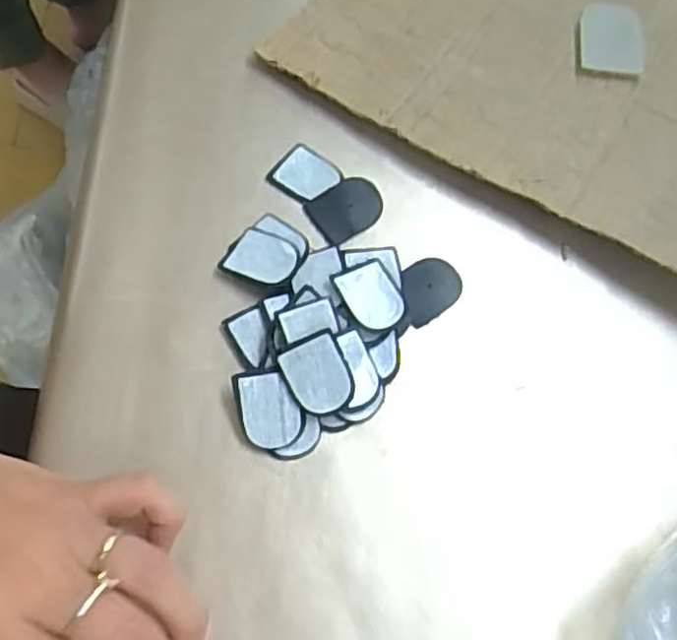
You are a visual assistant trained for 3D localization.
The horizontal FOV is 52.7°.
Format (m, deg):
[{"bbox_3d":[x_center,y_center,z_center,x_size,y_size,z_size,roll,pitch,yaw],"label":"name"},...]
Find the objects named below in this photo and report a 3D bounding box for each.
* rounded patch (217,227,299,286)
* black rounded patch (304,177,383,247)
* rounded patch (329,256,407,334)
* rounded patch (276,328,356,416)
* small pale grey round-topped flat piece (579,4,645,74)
[{"bbox_3d":[-0.034,-0.029,0.314,0.033,0.004,0.026,21,65,17],"label":"rounded patch"},{"bbox_3d":[0.005,-0.054,0.332,0.035,0.006,0.027,-33,70,-13],"label":"black rounded patch"},{"bbox_3d":[0.015,-0.011,0.305,0.026,0.007,0.033,-29,69,-11],"label":"rounded patch"},{"bbox_3d":[-0.008,0.024,0.287,0.026,0.004,0.032,-27,86,-1],"label":"rounded patch"},{"bbox_3d":[0.148,-0.154,0.371,0.033,0.004,0.046,4,66,3],"label":"small pale grey round-topped flat piece"}]

